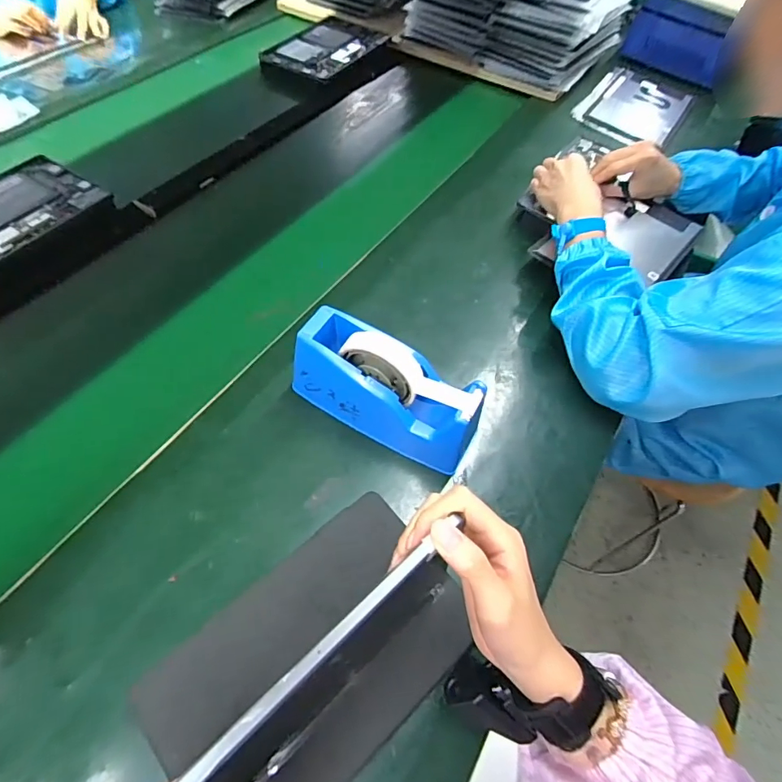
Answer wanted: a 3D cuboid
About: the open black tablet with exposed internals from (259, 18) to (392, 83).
[{"bbox_3d":[-0.132,-0.739,0.995,0.174,0.013,0.285,29,61,15],"label":"open black tablet with exposed internals"}]

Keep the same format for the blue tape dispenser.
[{"bbox_3d":[-0.003,-0.001,0.484,0.199,0.102,0.086,26,60,13],"label":"blue tape dispenser"}]

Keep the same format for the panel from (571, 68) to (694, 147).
[{"bbox_3d":[0.505,-0.592,0.958,0.183,0.015,0.294,31,61,16],"label":"panel"}]

